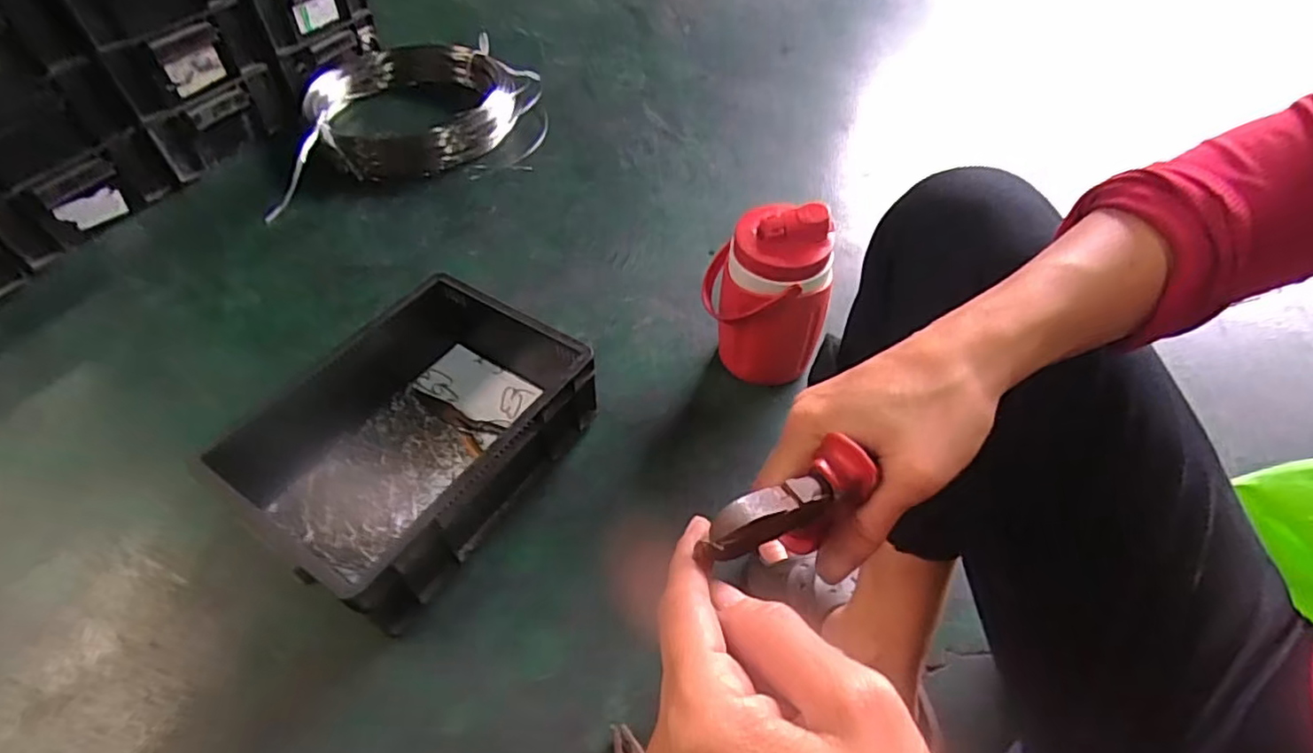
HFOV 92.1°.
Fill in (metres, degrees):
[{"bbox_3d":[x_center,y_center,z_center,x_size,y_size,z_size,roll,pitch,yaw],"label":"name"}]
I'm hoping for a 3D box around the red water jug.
[{"bbox_3d":[0.126,-0.097,0.753,0.116,0.213,0.110,2,50,-2],"label":"red water jug"}]

